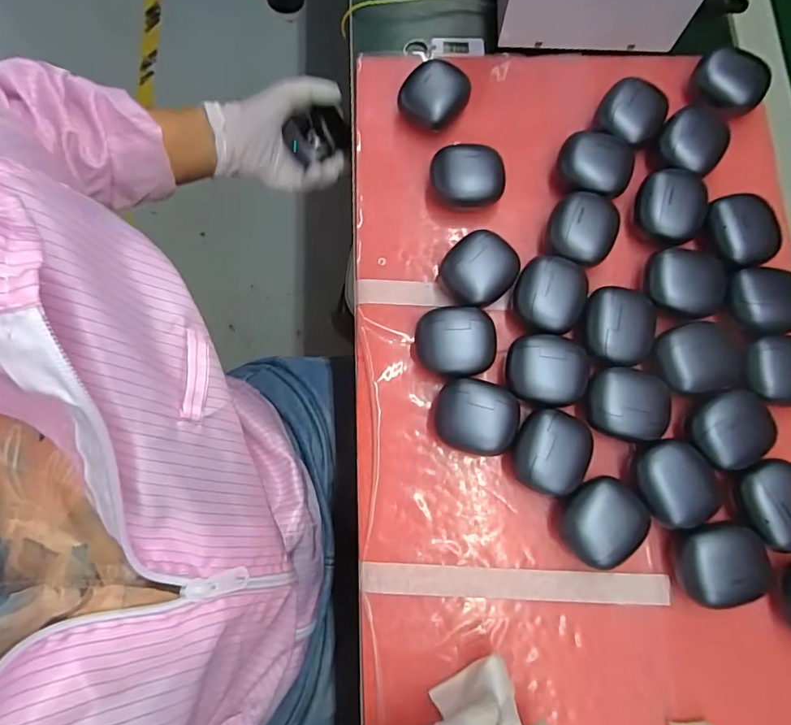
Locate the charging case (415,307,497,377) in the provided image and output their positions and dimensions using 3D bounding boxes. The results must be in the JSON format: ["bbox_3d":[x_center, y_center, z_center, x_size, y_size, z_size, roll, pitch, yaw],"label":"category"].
[{"bbox_3d":[0.043,-0.014,0.344,0.055,0.031,0.048,0,78,1],"label":"charging case"}]

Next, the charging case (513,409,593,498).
[{"bbox_3d":[0.107,0.062,0.327,0.051,0.033,0.054,21,79,5],"label":"charging case"}]

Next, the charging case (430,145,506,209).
[{"bbox_3d":[0.056,-0.143,0.374,0.056,0.027,0.043,1,78,1],"label":"charging case"}]

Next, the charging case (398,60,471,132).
[{"bbox_3d":[0.031,-0.213,0.388,0.046,0.031,0.049,35,80,8],"label":"charging case"}]

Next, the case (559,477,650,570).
[{"bbox_3d":[0.137,0.106,0.320,0.052,0.028,0.048,-32,79,-6],"label":"case"}]

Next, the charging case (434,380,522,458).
[{"bbox_3d":[0.056,0.038,0.333,0.053,0.032,0.048,13,78,4],"label":"charging case"}]

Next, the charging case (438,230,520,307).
[{"bbox_3d":[0.064,-0.069,0.356,0.052,0.031,0.047,-35,79,-7],"label":"charging case"}]

